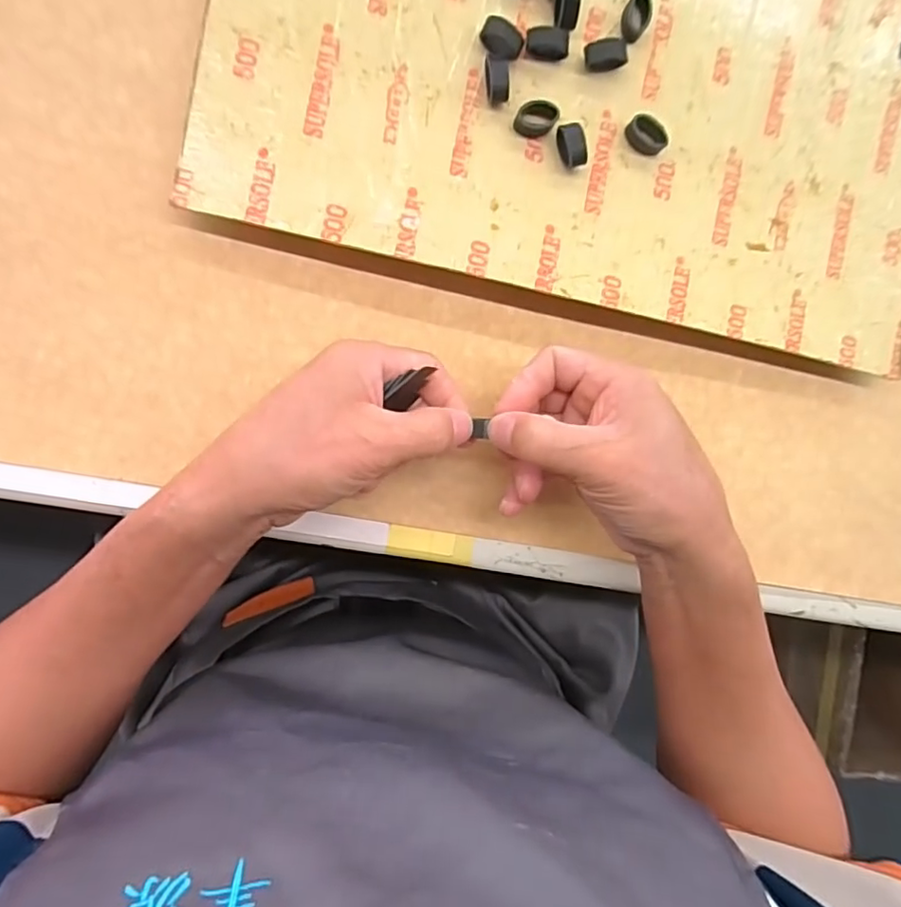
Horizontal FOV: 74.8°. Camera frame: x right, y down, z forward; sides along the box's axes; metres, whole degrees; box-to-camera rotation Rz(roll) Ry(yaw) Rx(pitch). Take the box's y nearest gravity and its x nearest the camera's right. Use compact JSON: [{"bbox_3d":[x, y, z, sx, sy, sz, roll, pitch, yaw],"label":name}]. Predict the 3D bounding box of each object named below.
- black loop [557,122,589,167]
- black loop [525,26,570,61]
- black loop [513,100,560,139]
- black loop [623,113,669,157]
[{"bbox_3d":[0.060,-0.153,0.296,0.011,0.014,0.021,-16,94,-8],"label":"black loop"},{"bbox_3d":[0.048,-0.205,0.294,0.022,0.006,0.015,4,91,-9],"label":"black loop"},{"bbox_3d":[0.043,-0.167,0.294,0.021,0.009,0.014,-1,92,-9],"label":"black loop"},{"bbox_3d":[0.101,-0.164,0.303,0.022,0.012,0.013,14,90,-9],"label":"black loop"}]

